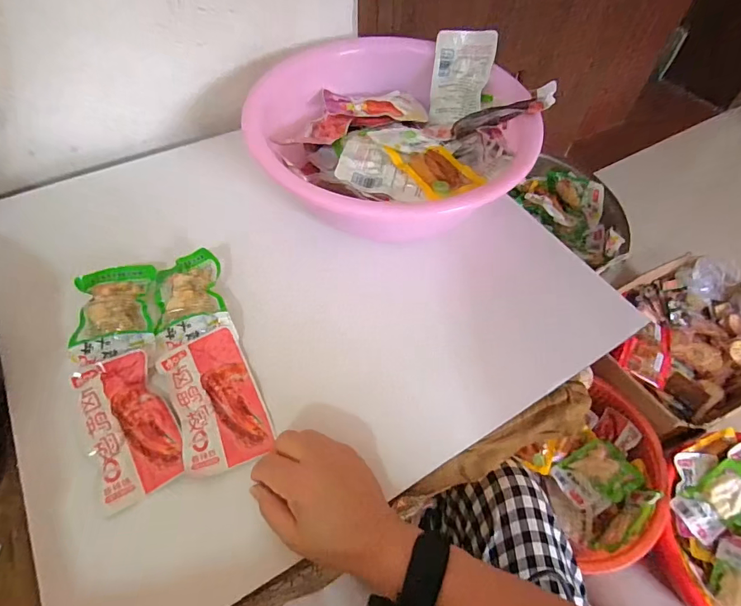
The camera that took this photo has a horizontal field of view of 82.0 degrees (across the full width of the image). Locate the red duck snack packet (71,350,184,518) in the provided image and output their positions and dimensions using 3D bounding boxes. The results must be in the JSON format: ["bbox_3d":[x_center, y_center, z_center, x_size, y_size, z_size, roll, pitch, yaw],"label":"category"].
[{"bbox_3d":[-0.219,0.106,0.380,0.070,0.019,0.130,-28,61,-17],"label":"red duck snack packet"}]

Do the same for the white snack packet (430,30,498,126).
[{"bbox_3d":[0.121,-0.303,0.577,0.081,0.116,0.011,16,14,27],"label":"white snack packet"}]

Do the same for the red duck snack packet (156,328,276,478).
[{"bbox_3d":[-0.148,0.091,0.407,0.076,0.015,0.132,-22,59,-14],"label":"red duck snack packet"}]

